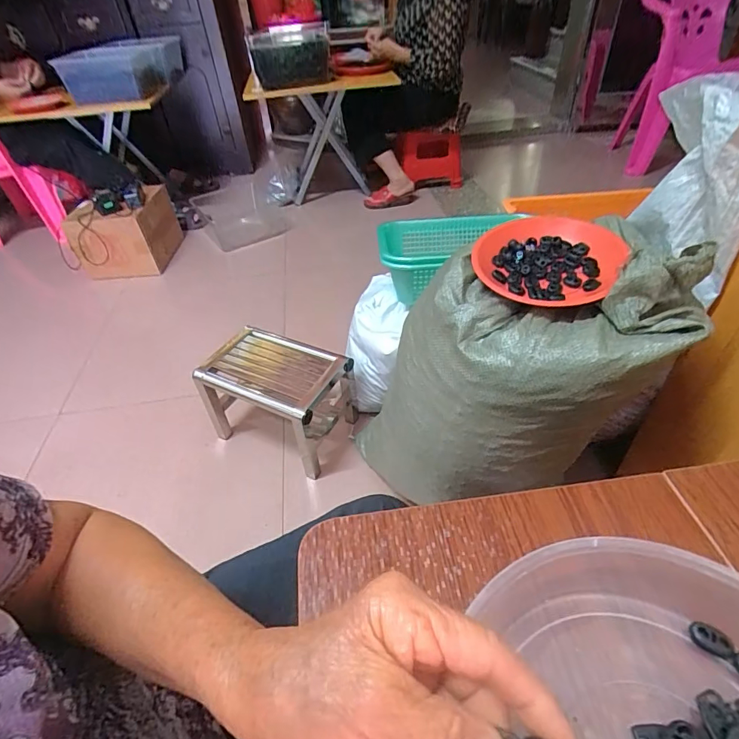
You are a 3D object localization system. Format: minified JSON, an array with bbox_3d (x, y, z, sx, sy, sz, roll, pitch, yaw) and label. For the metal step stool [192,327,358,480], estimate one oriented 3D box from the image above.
[{"bbox_3d":[-0.199,0.059,1.016,0.300,0.221,0.215,17,47,22],"label":"metal step stool"}]

